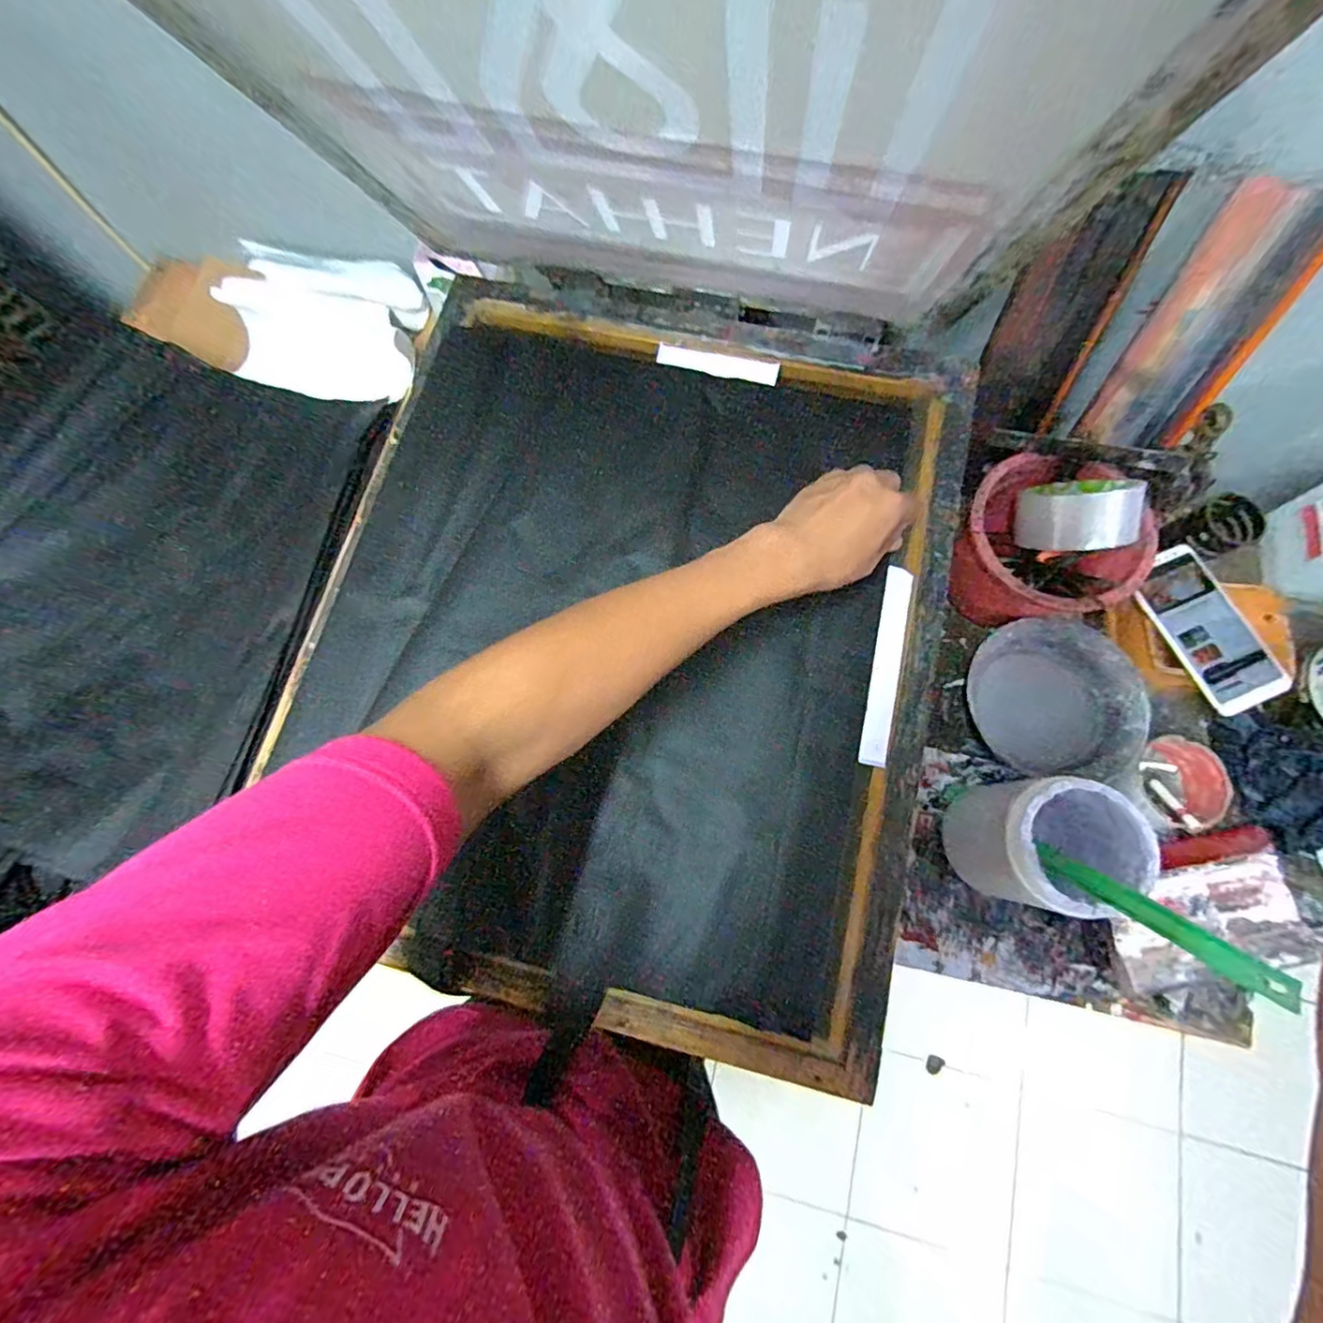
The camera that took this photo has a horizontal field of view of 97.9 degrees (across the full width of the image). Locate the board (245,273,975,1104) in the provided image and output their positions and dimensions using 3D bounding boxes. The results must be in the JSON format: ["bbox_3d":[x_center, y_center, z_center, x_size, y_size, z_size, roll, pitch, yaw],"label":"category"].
[{"bbox_3d":[-0.031,-0.042,0.470,0.495,0.016,0.587,13,77,5],"label":"board"}]

